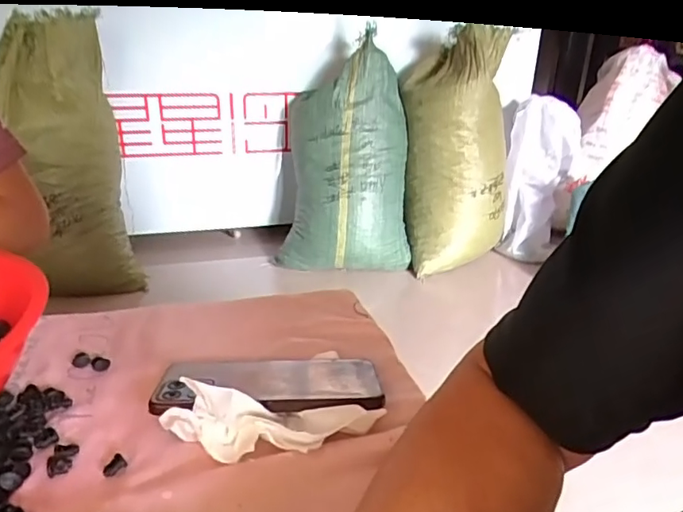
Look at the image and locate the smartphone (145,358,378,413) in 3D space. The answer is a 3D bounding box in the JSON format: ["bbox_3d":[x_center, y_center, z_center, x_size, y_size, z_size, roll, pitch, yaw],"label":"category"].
[{"bbox_3d":[-0.051,0.095,0.400,0.163,0.014,0.083,1,11,-8],"label":"smartphone"}]

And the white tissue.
[{"bbox_3d":[-0.042,0.104,0.348,0.134,0.049,0.037,-2,24,-7],"label":"white tissue"}]

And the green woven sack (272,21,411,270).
[{"bbox_3d":[0.016,-0.317,1.792,0.409,0.680,0.281,-1,24,-6],"label":"green woven sack"}]

